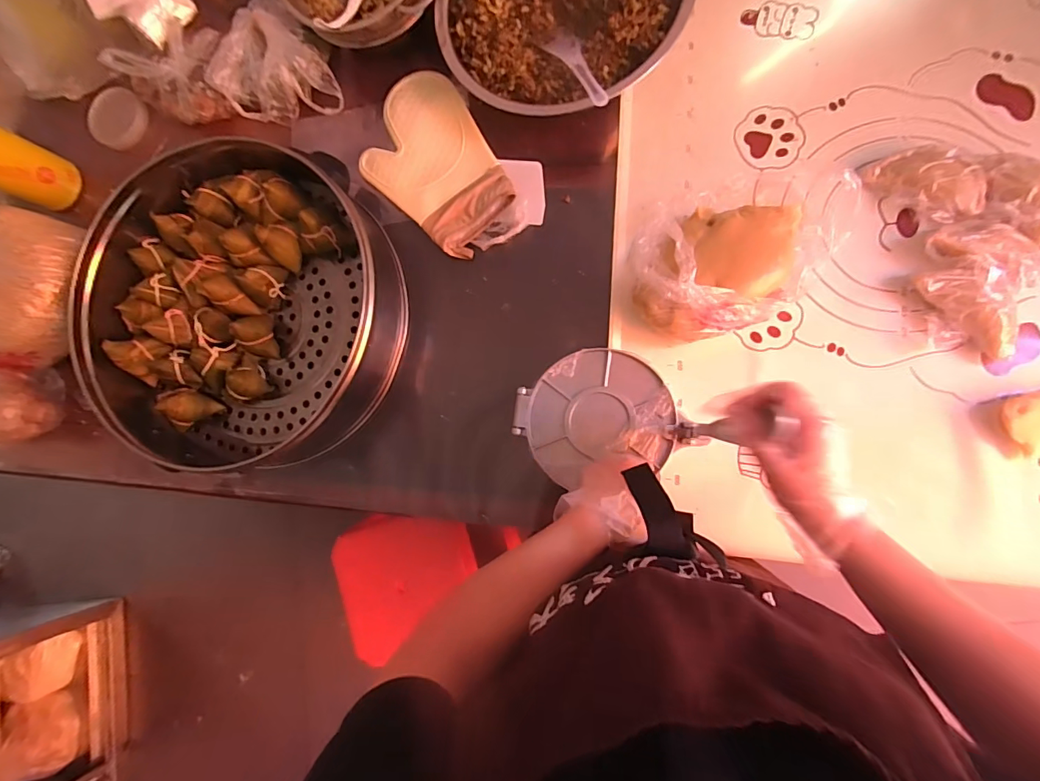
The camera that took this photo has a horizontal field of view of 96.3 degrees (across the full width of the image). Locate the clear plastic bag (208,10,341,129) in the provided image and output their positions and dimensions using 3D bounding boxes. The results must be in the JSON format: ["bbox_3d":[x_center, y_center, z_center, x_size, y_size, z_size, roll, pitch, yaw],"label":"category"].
[{"bbox_3d":[-0.385,-0.486,0.727,0.164,0.086,0.148,44,93,11],"label":"clear plastic bag"}]

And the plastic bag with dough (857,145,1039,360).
[{"bbox_3d":[0.553,-0.180,0.557,0.178,0.045,0.273,-16,82,8],"label":"plastic bag with dough"}]

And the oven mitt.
[{"bbox_3d":[-0.123,-0.346,0.694,0.263,0.028,0.180,44,93,11],"label":"oven mitt"}]

